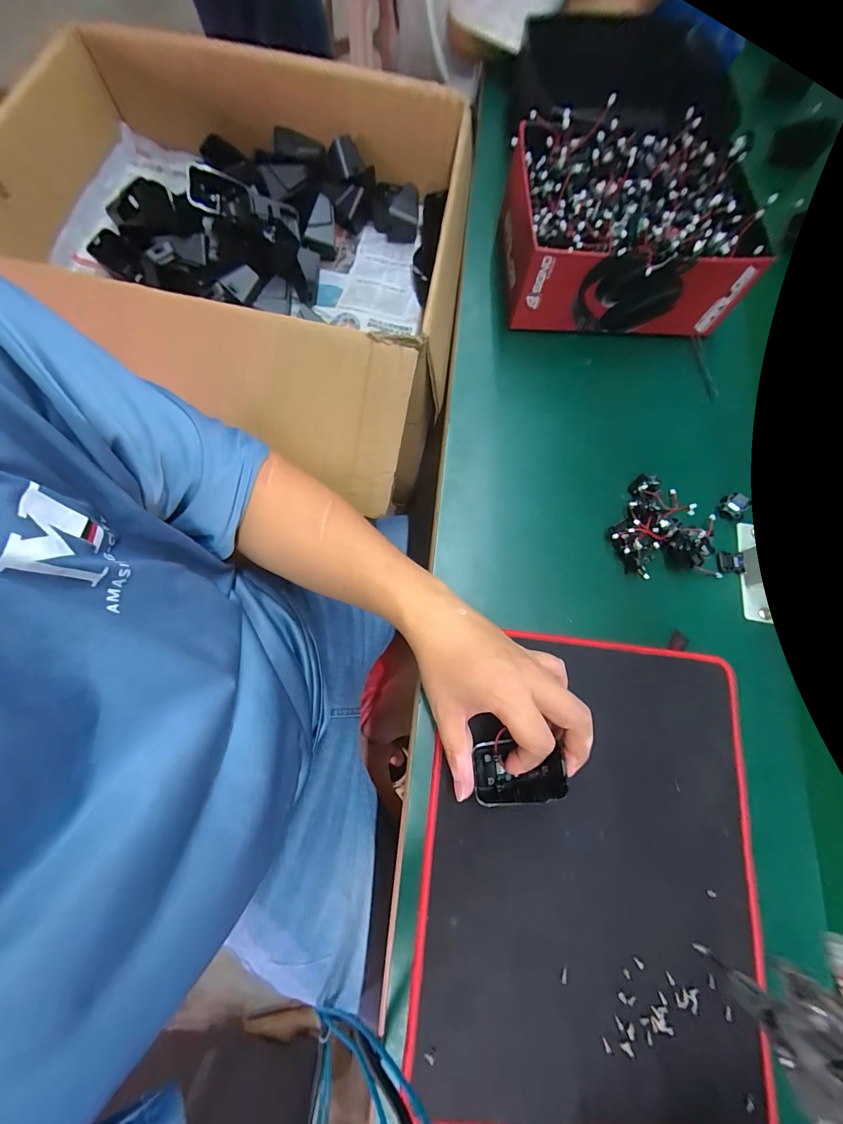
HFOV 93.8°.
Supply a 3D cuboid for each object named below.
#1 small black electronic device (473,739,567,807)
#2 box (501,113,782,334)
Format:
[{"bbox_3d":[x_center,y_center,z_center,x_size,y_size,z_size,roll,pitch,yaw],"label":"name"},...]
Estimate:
[{"bbox_3d":[0.075,0.162,0.307,0.066,0.022,0.045,-4,74,0],"label":"small black electronic device"},{"bbox_3d":[0.220,-0.361,0.435,0.241,0.115,0.186,2,74,2],"label":"box"}]

